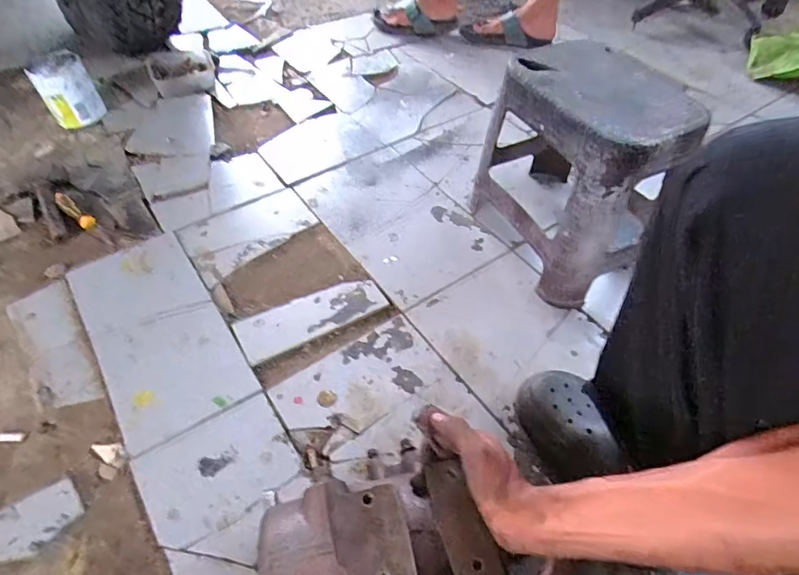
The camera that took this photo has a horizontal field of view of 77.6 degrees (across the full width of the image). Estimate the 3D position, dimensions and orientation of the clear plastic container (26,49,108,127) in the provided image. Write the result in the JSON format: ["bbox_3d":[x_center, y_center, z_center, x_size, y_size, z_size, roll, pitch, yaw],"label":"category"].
[{"bbox_3d":[-0.764,-0.458,1.141,0.113,0.132,0.132,-29,57,-23],"label":"clear plastic container"}]

